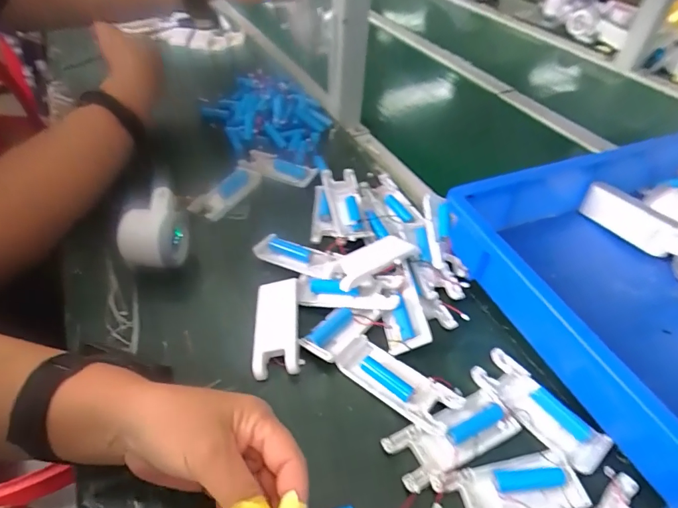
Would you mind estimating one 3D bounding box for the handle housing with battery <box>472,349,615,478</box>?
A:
[{"bbox_3d":[0.164,0.129,0.347,0.042,0.021,0.107,-28,53,-27],"label":"handle housing with battery"}]

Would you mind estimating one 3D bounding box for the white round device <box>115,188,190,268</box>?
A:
[{"bbox_3d":[-0.200,-0.028,0.450,0.060,0.054,0.072,-5,46,-8],"label":"white round device"}]

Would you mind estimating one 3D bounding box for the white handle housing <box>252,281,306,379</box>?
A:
[{"bbox_3d":[-0.059,0.069,0.394,0.044,0.022,0.097,-5,46,-8],"label":"white handle housing"}]

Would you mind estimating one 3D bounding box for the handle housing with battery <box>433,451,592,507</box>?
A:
[{"bbox_3d":[0.124,0.172,0.299,0.105,0.020,0.043,-6,46,-9],"label":"handle housing with battery"}]

